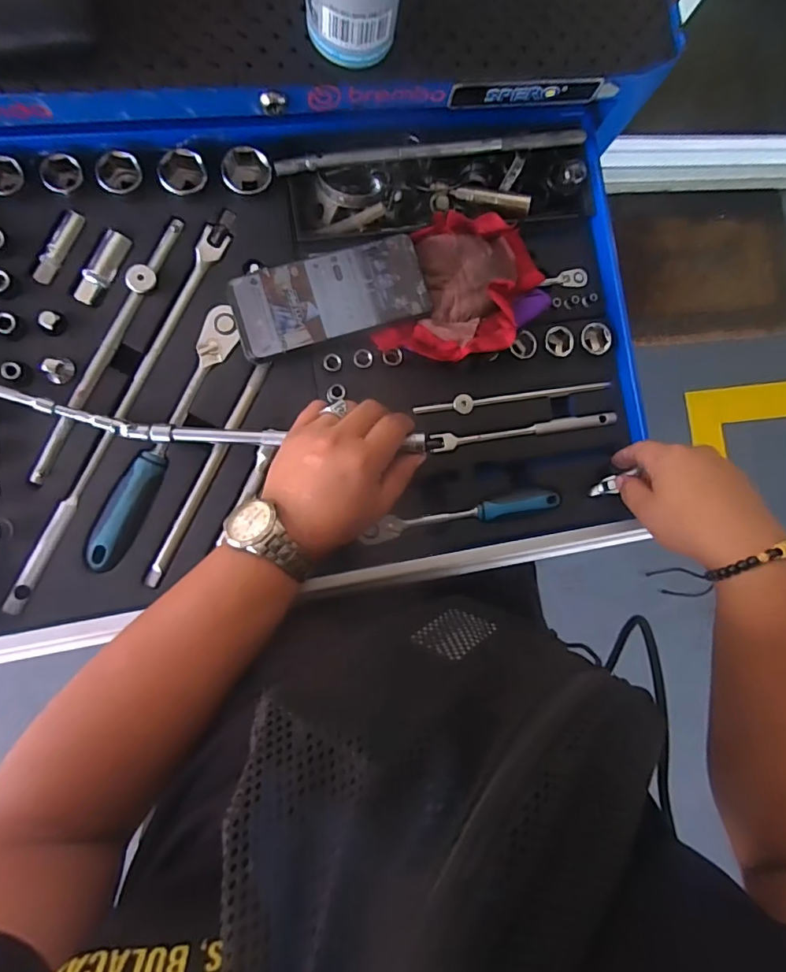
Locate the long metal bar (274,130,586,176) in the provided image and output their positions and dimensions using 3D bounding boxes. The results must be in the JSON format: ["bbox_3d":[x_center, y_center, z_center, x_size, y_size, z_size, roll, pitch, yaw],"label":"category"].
[{"bbox_3d":[0.037,-0.293,0.445,0.275,0.015,0.012,-10,89,-9],"label":"long metal bar"}]

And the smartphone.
[{"bbox_3d":[-0.053,-0.163,0.437,0.163,0.007,0.076,-18,88,-5],"label":"smartphone"}]

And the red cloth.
[{"bbox_3d":[0.067,-0.177,0.450,0.117,0.035,0.144,18,84,-8],"label":"red cloth"}]

